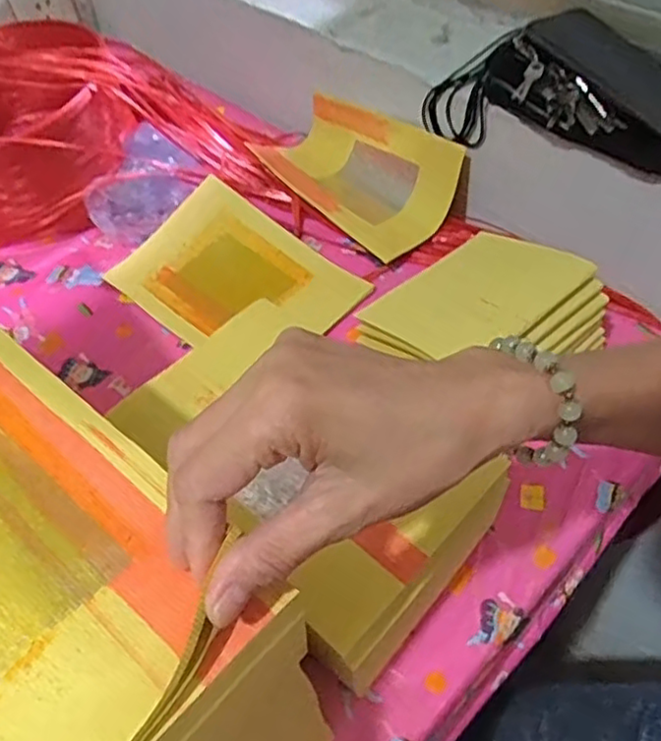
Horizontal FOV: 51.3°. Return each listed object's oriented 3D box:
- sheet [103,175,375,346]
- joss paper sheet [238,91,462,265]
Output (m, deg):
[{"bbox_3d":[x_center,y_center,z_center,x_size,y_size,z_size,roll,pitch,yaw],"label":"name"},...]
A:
[{"bbox_3d":[-0.099,-0.097,0.702,0.234,0.039,0.168,34,61,27],"label":"sheet"},{"bbox_3d":[0.022,-0.227,0.737,0.127,0.073,0.233,-33,57,-20],"label":"joss paper sheet"}]

